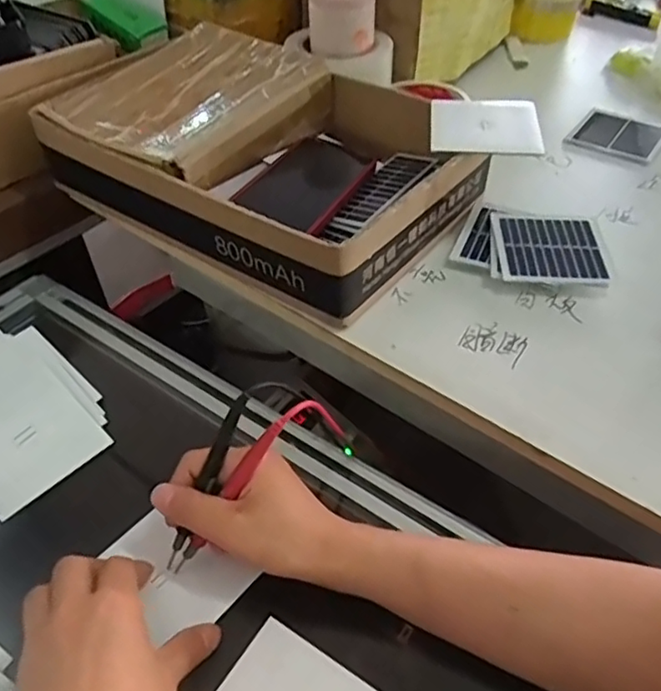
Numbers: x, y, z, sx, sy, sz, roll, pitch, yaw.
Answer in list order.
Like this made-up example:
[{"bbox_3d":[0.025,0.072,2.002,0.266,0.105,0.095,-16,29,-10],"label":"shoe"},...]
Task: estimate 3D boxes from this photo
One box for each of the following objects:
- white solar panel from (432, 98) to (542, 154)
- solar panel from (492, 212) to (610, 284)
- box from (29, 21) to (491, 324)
[{"bbox_3d":[0.129,-0.183,0.512,0.087,0.012,0.073,4,46,5],"label":"white solar panel"},{"bbox_3d":[0.179,-0.083,0.505,0.079,0.006,0.092,3,46,4],"label":"solar panel"},{"bbox_3d":[-0.063,-0.176,0.562,0.361,0.084,0.232,28,53,26],"label":"box"}]

